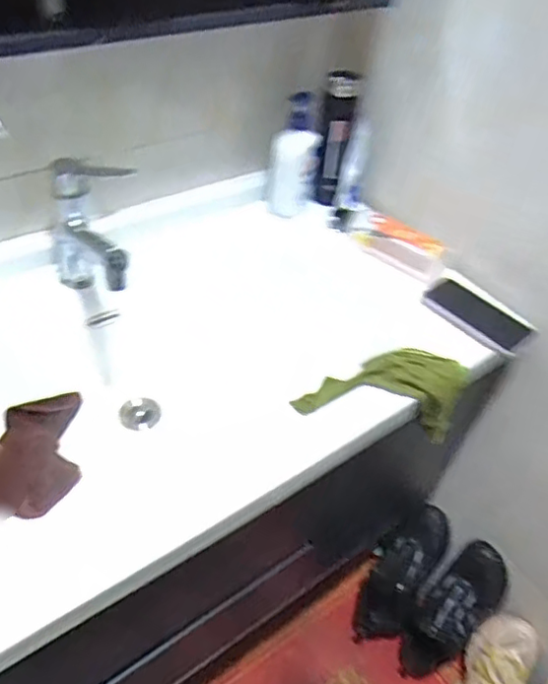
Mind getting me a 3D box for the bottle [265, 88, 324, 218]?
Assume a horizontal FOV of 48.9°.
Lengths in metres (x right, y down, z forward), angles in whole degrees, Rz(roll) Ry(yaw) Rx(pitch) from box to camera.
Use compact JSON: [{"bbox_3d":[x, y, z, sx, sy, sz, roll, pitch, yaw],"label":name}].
[{"bbox_3d":[0.033,-0.309,1.003,0.079,0.188,0.058,7,45,0],"label":"bottle"}]

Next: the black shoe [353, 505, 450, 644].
[{"bbox_3d":[0.257,0.484,1.254,0.126,0.106,0.306,30,75,22],"label":"black shoe"}]

